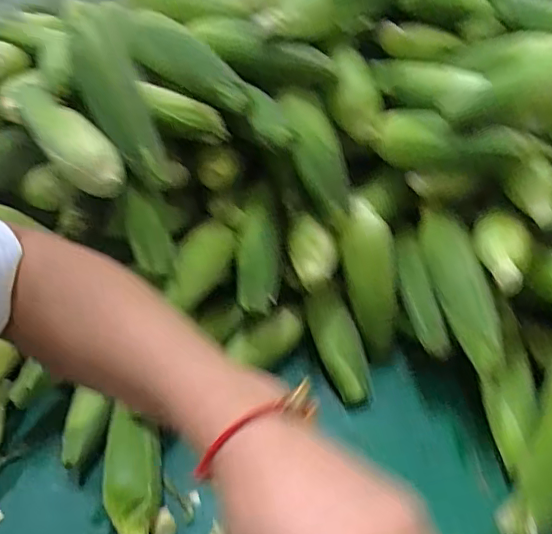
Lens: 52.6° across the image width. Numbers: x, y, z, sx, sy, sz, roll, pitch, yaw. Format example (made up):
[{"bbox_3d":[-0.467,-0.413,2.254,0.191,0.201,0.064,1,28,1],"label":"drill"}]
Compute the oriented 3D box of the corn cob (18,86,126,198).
[{"bbox_3d":[-0.255,-0.158,0.672,0.059,0.054,0.219,-34,52,-23],"label":"corn cob"}]

